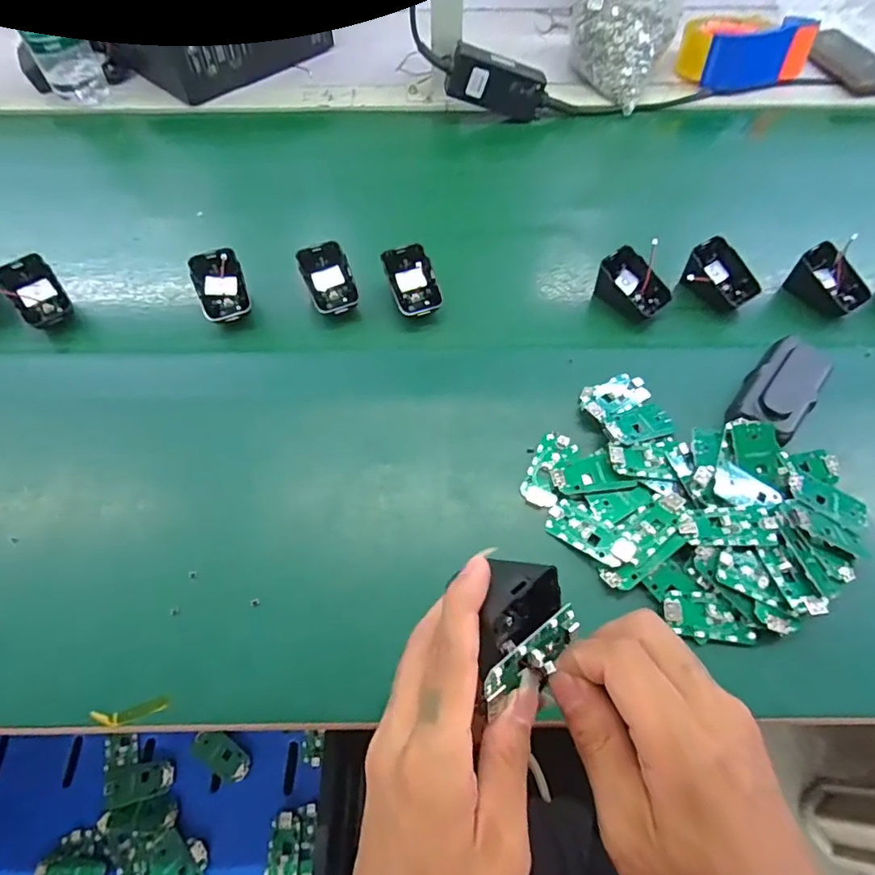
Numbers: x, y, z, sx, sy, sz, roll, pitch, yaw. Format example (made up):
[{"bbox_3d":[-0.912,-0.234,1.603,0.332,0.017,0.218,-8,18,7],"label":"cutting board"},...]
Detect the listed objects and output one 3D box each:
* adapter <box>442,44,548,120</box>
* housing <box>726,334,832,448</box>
[{"bbox_3d":[0.069,-0.422,0.643,0.116,0.058,0.031,8,59,-19],"label":"adapter"},{"bbox_3d":[0.289,-0.041,0.446,0.053,0.032,0.104,35,67,18],"label":"housing"}]

